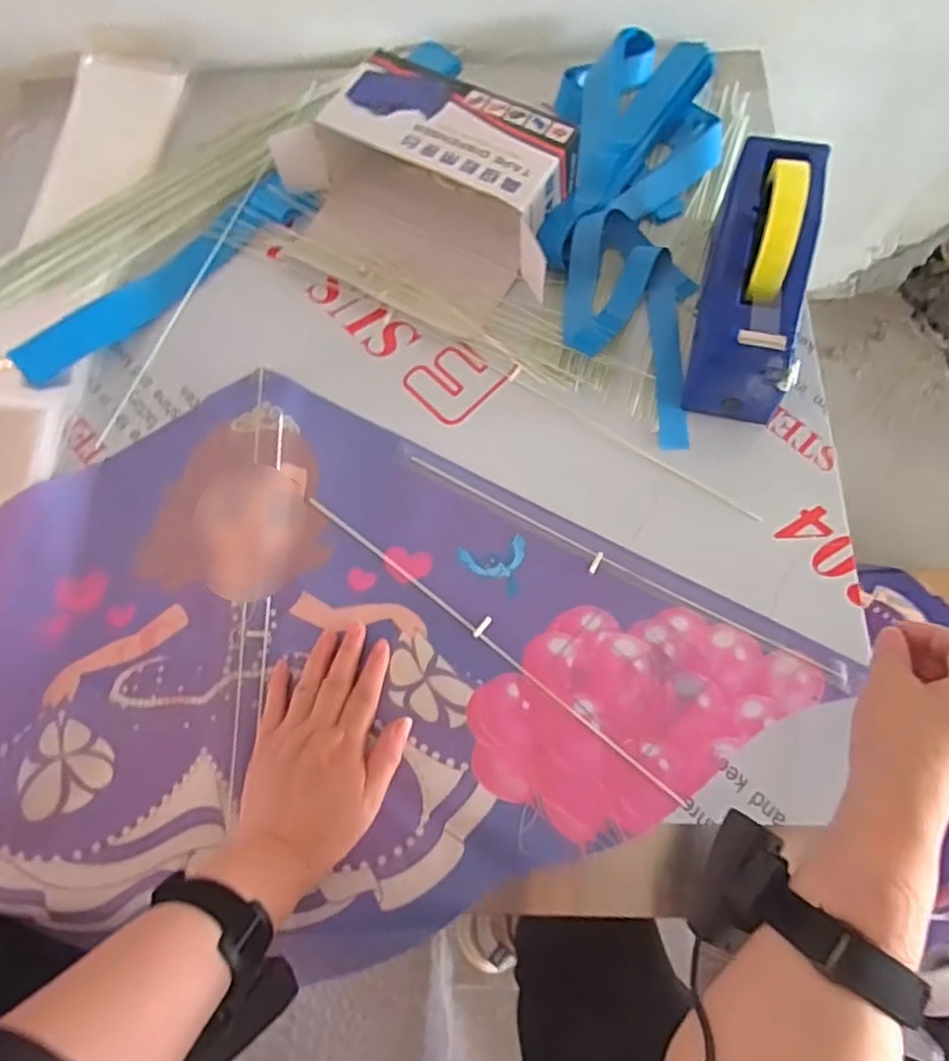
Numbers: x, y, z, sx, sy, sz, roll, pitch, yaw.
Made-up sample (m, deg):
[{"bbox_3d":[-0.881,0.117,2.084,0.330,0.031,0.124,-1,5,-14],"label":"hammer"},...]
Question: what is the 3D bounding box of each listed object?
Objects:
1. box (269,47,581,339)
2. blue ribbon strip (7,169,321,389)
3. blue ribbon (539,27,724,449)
[{"bbox_3d":[-0.046,-0.305,0.613,0.270,0.083,0.184,28,74,11],"label":"box"},{"bbox_3d":[-0.281,-0.239,0.629,0.306,0.029,0.054,-41,74,-11],"label":"blue ribbon strip"},{"bbox_3d":[0.142,-0.288,0.619,0.153,0.043,0.438,6,71,4],"label":"blue ribbon"}]

